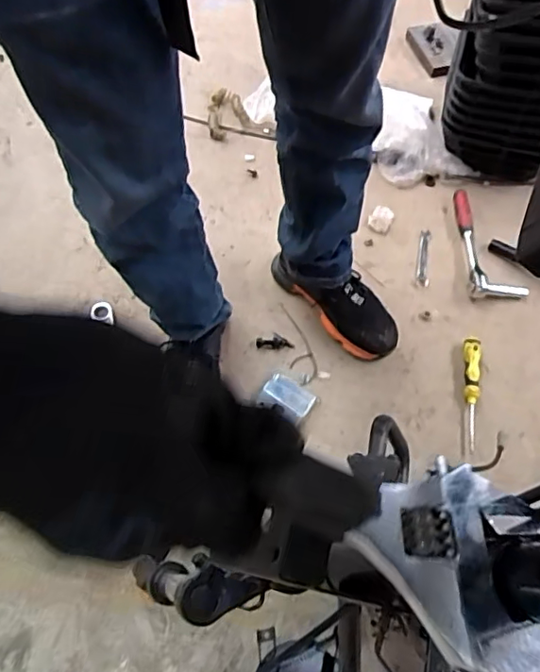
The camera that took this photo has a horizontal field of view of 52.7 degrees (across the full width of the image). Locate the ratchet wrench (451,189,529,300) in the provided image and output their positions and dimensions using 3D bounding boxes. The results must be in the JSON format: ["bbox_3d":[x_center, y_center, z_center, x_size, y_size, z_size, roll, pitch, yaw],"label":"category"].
[{"bbox_3d":[0.417,-0.180,1.049,0.091,0.035,0.243,0,64,0],"label":"ratchet wrench"}]

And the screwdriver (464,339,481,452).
[{"bbox_3d":[0.338,0.090,0.913,0.025,0.022,0.208,9,64,4],"label":"screwdriver"}]

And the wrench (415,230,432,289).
[{"bbox_3d":[0.298,-0.152,1.059,0.025,0.006,0.127,9,64,4],"label":"wrench"}]

